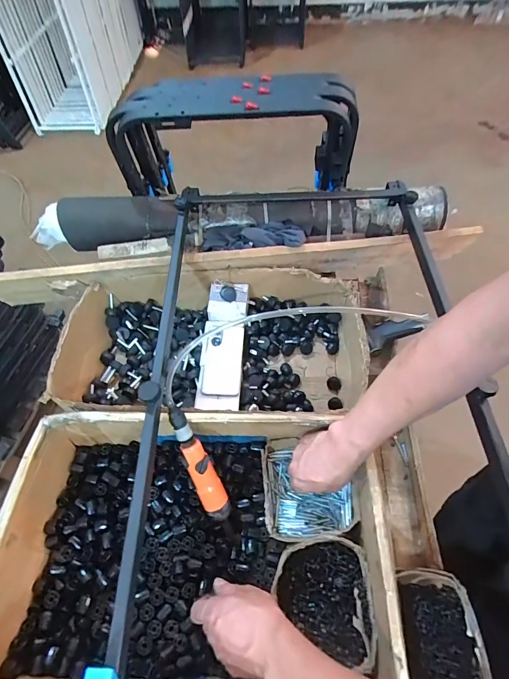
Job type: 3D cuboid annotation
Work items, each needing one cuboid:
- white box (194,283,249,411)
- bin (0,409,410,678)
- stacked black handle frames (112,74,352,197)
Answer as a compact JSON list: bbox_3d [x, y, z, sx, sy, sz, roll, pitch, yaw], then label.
[{"bbox_3d":[-0.063,0.010,0.765,0.092,0.043,0.280,2,65,5],"label":"white box"},{"bbox_3d":[-0.085,0.299,0.546,0.516,0.156,0.340,0,57,3],"label":"bin"},{"bbox_3d":[-0.045,-0.447,0.840,0.523,0.234,0.176,2,57,4],"label":"stacked black handle frames"}]

